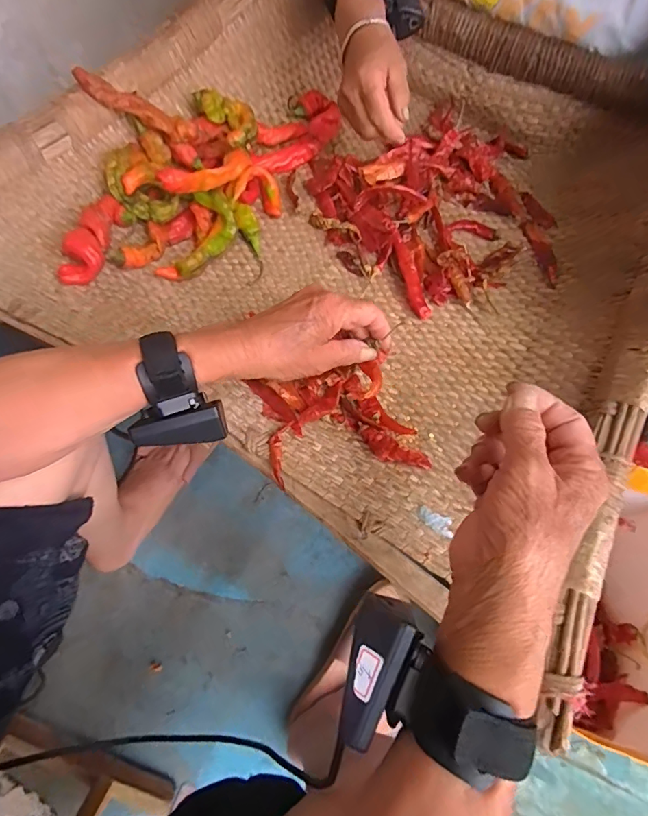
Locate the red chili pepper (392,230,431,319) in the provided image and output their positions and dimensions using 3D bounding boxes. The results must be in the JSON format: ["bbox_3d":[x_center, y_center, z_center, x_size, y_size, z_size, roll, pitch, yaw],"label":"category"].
[{"bbox_3d":[0.089,-0.138,0.486,0.016,0.015,0.096,-16,83,-11],"label":"red chili pepper"}]

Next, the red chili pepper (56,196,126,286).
[{"bbox_3d":[-0.223,-0.169,0.449,0.030,0.023,0.108,9,64,1],"label":"red chili pepper"}]

